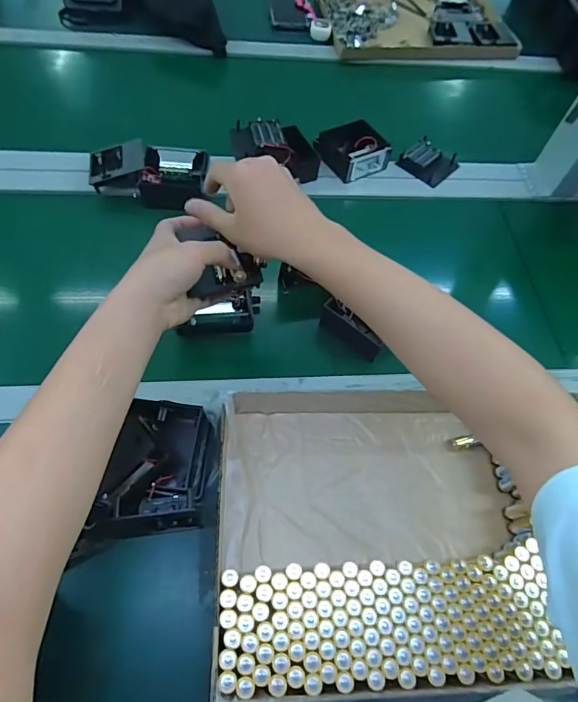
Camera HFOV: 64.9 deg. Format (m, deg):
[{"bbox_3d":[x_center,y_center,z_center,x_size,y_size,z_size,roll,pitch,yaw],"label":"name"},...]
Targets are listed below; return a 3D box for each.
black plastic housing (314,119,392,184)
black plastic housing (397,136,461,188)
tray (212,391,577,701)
[{"bbox_3d":[0.103,-0.315,0.715,0.102,0.039,0.086,-27,67,-21],"label":"black plastic housing"},{"bbox_3d":[0.228,-0.309,0.736,0.074,0.025,0.087,38,62,14],"label":"black plastic housing"},{"bbox_3d":[0.091,0.157,0.433,0.309,0.052,0.271,1,60,-7],"label":"tray"}]

